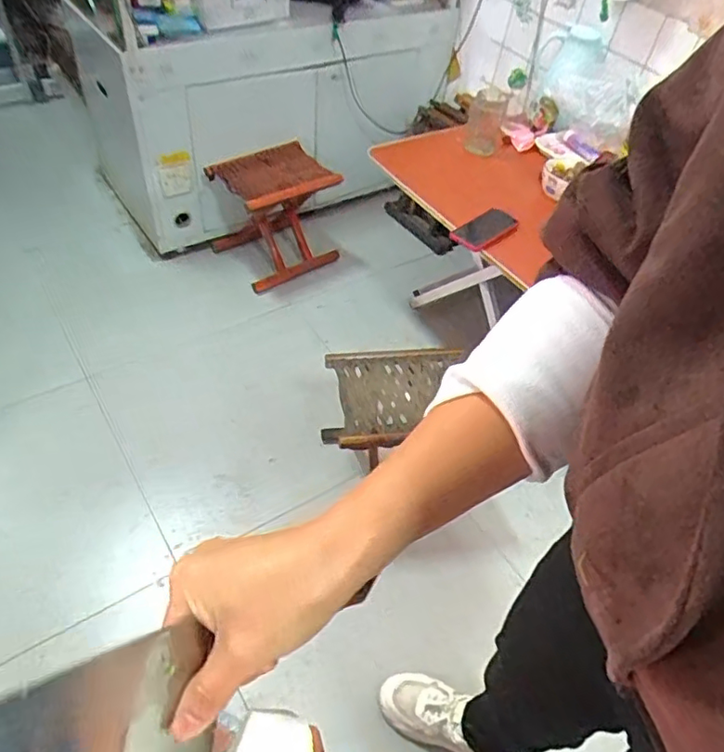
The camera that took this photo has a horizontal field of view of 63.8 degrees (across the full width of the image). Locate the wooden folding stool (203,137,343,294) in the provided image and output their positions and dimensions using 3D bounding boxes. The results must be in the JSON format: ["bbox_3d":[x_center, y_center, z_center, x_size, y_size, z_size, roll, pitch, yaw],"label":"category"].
[{"bbox_3d":[-0.251,-0.475,1.713,0.303,0.312,0.256,-30,58,-29],"label":"wooden folding stool"}]

